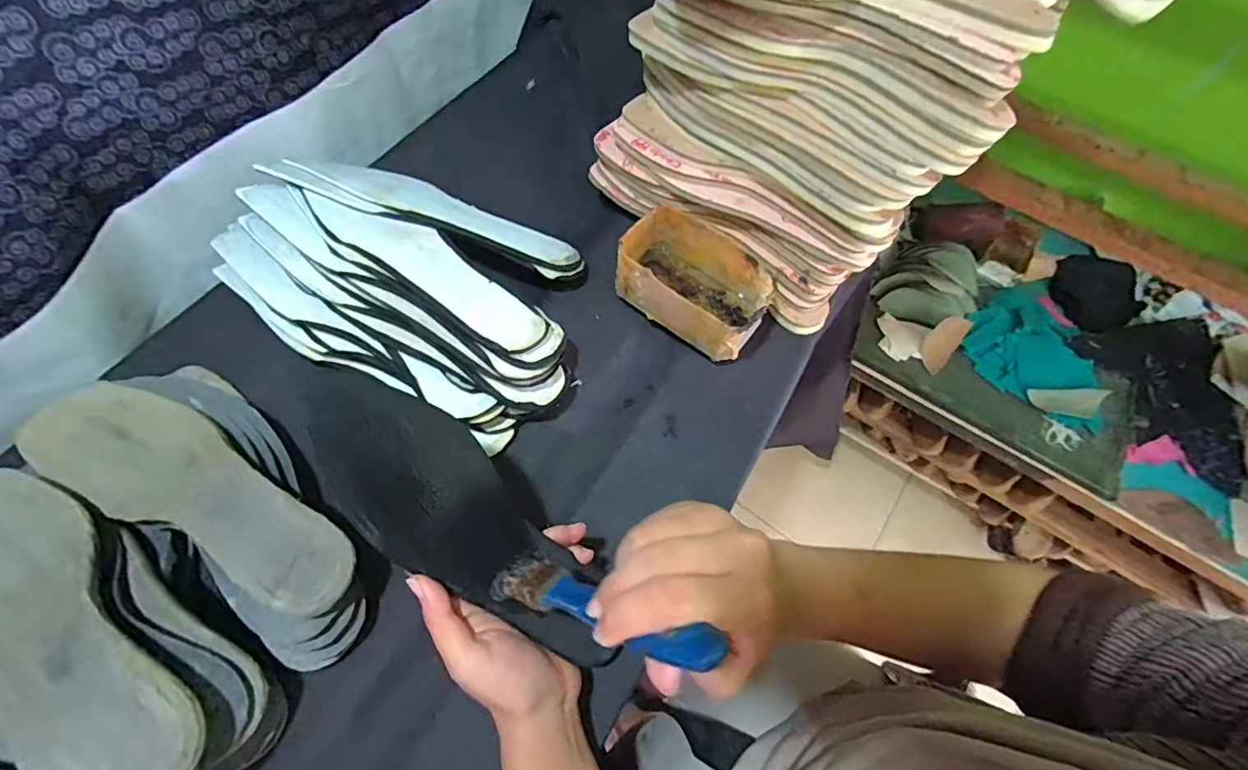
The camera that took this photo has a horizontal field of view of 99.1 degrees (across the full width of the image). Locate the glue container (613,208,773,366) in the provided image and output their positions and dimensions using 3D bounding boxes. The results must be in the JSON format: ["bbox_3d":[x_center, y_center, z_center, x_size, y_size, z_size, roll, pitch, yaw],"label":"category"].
[{"bbox_3d":[0.055,-0.081,0.451,0.129,0.067,0.079,34,67,12],"label":"glue container"}]

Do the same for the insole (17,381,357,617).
[{"bbox_3d":[-0.277,0.070,0.341,0.241,0.018,0.074,28,71,13],"label":"insole"}]

